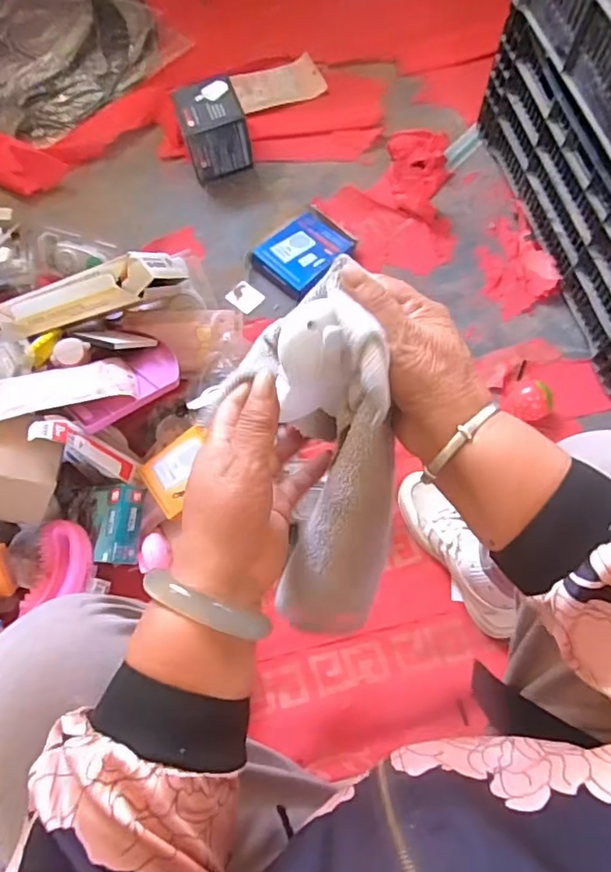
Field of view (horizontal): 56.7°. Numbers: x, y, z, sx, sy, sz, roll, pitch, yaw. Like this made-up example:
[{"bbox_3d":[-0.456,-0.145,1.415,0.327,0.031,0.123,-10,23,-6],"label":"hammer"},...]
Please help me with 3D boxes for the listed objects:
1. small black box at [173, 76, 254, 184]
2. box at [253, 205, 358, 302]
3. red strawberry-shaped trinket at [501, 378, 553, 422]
[{"bbox_3d":[-0.169,-0.554,1.026,0.112,0.105,0.120,-19,70,-4],"label":"small black box"},{"bbox_3d":[-0.002,-0.309,0.954,0.155,0.034,0.113,-40,73,-11],"label":"box"},{"bbox_3d":[0.331,-0.054,0.838,0.059,0.045,0.063,-1,70,2],"label":"red strawberry-shaped trinket"}]

